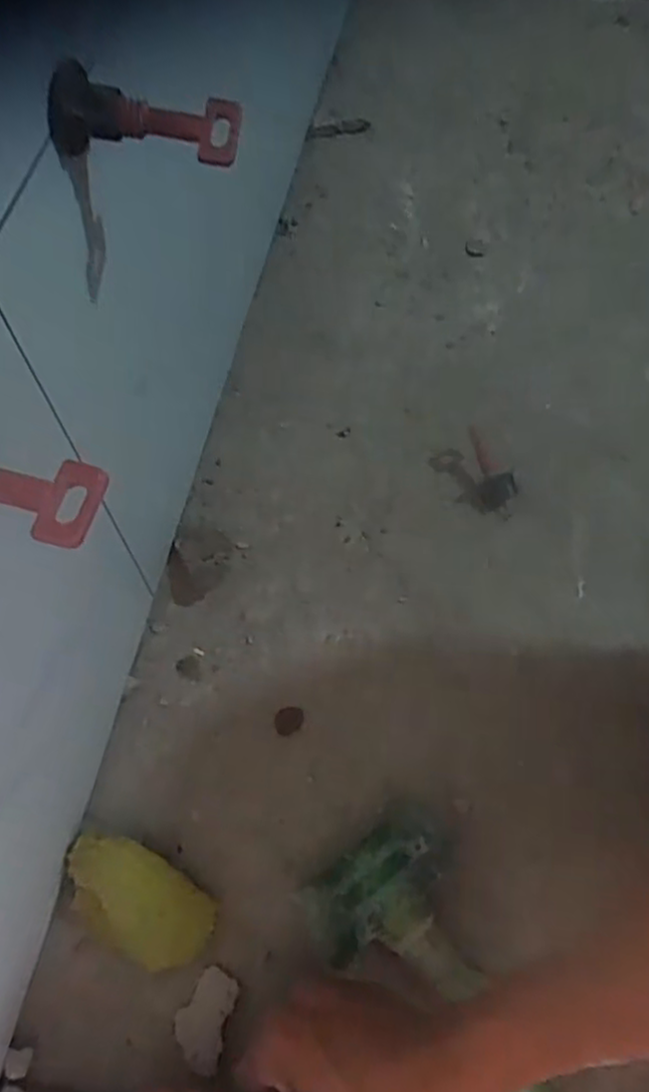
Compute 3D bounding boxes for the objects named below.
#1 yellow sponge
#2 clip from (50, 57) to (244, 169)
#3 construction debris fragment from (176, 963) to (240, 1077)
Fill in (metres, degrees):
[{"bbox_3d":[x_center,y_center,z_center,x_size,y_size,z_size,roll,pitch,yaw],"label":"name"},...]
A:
[{"bbox_3d":[-0.110,0.208,0.428,0.090,0.033,0.052,29,67,13],"label":"yellow sponge"},{"bbox_3d":[-0.072,-0.172,0.292,0.073,0.023,0.026,6,64,2],"label":"clip"},{"bbox_3d":[-0.068,0.267,0.415,0.029,0.004,0.048,15,64,6],"label":"construction debris fragment"}]

